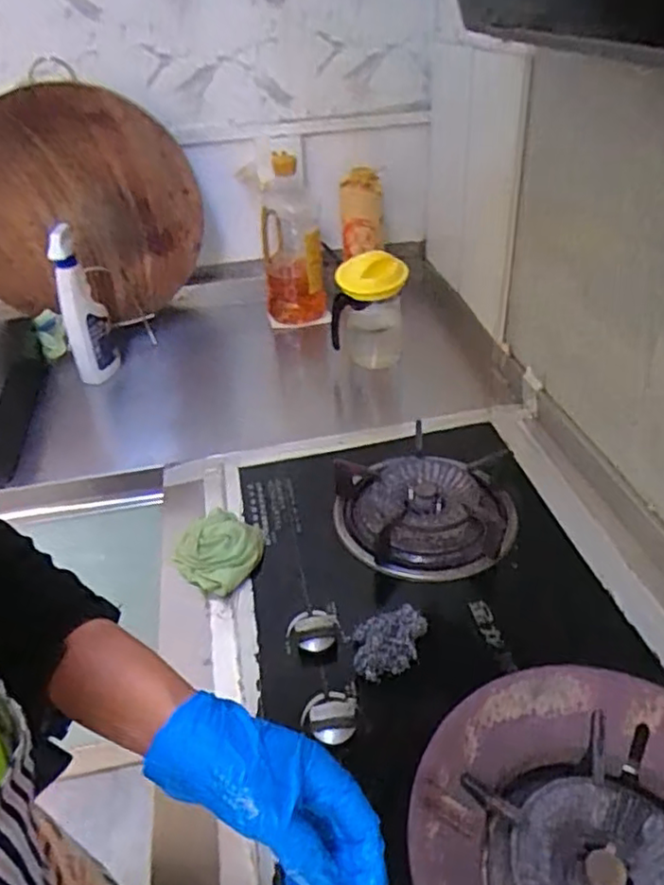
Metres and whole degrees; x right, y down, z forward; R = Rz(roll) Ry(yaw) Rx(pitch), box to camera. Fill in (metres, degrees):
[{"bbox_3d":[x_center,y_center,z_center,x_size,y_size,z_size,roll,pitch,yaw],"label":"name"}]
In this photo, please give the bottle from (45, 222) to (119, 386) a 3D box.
[{"bbox_3d":[-0.393,-0.208,1.016,0.071,0.234,0.060,-16,38,-17],"label":"bottle"}]

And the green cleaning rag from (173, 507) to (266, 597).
[{"bbox_3d":[-0.123,0.115,0.715,0.091,0.038,0.102,-30,43,-31],"label":"green cleaning rag"}]

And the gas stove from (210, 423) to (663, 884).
[{"bbox_3d":[0.096,0.178,0.557,0.367,0.096,0.705,-8,36,-5],"label":"gas stove"}]

